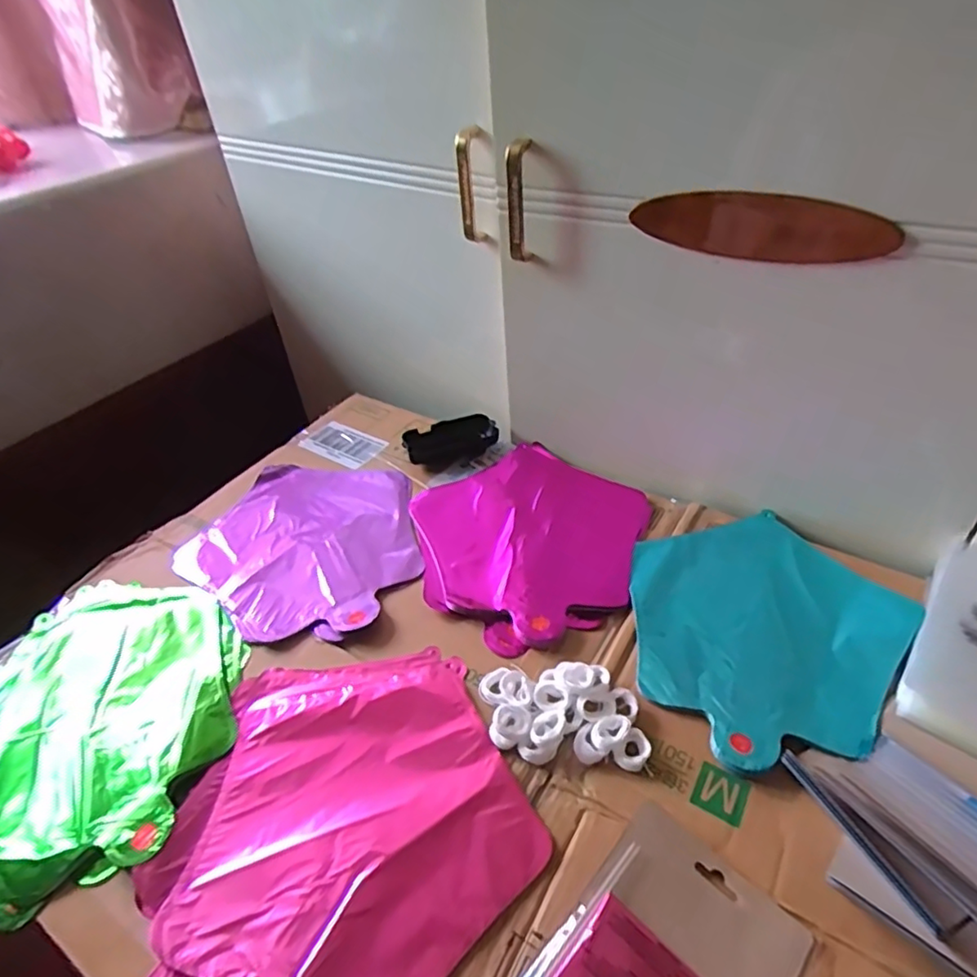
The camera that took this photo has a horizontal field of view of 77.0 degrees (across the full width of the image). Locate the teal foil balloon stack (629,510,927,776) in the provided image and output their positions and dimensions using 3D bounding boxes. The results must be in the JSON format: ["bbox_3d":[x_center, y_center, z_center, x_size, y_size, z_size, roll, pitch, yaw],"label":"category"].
[{"bbox_3d":[0.221,0.109,0.515,0.210,0.014,0.244,27,49,30],"label":"teal foil balloon stack"}]

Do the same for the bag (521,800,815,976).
[{"bbox_3d":[0.099,0.275,0.349,0.113,0.019,0.152,31,51,33],"label":"bag"}]

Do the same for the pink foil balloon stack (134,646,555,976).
[{"bbox_3d":[-0.103,0.224,0.416,0.236,0.012,0.246,-20,43,-19],"label":"pink foil balloon stack"}]

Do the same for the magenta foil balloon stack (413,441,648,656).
[{"bbox_3d":[0.045,0.040,0.608,0.234,0.011,0.234,-22,44,-20],"label":"magenta foil balloon stack"}]

